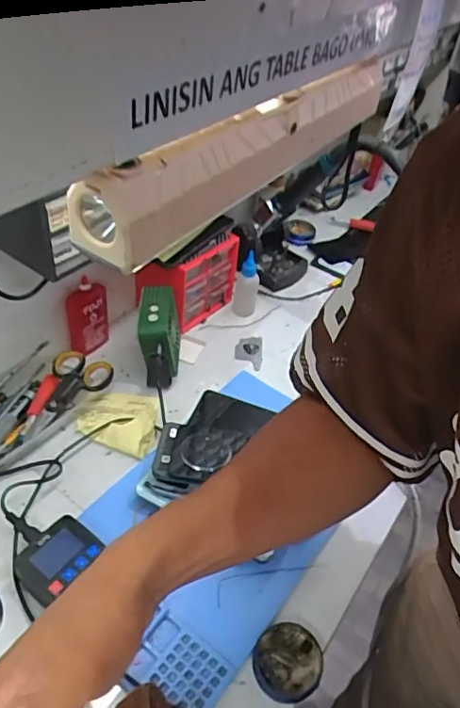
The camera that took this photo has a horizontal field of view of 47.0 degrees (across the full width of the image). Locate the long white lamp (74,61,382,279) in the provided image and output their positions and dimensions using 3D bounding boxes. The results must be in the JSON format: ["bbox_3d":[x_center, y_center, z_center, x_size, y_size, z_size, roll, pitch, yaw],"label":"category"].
[{"bbox_3d":[0.029,-0.133,0.326,0.030,0.044,0.294,32,49,23],"label":"long white lamp"}]

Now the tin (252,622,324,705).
[{"bbox_3d":[0.053,0.278,0.478,0.061,0.015,0.059,4,44,-4],"label":"tin"}]

